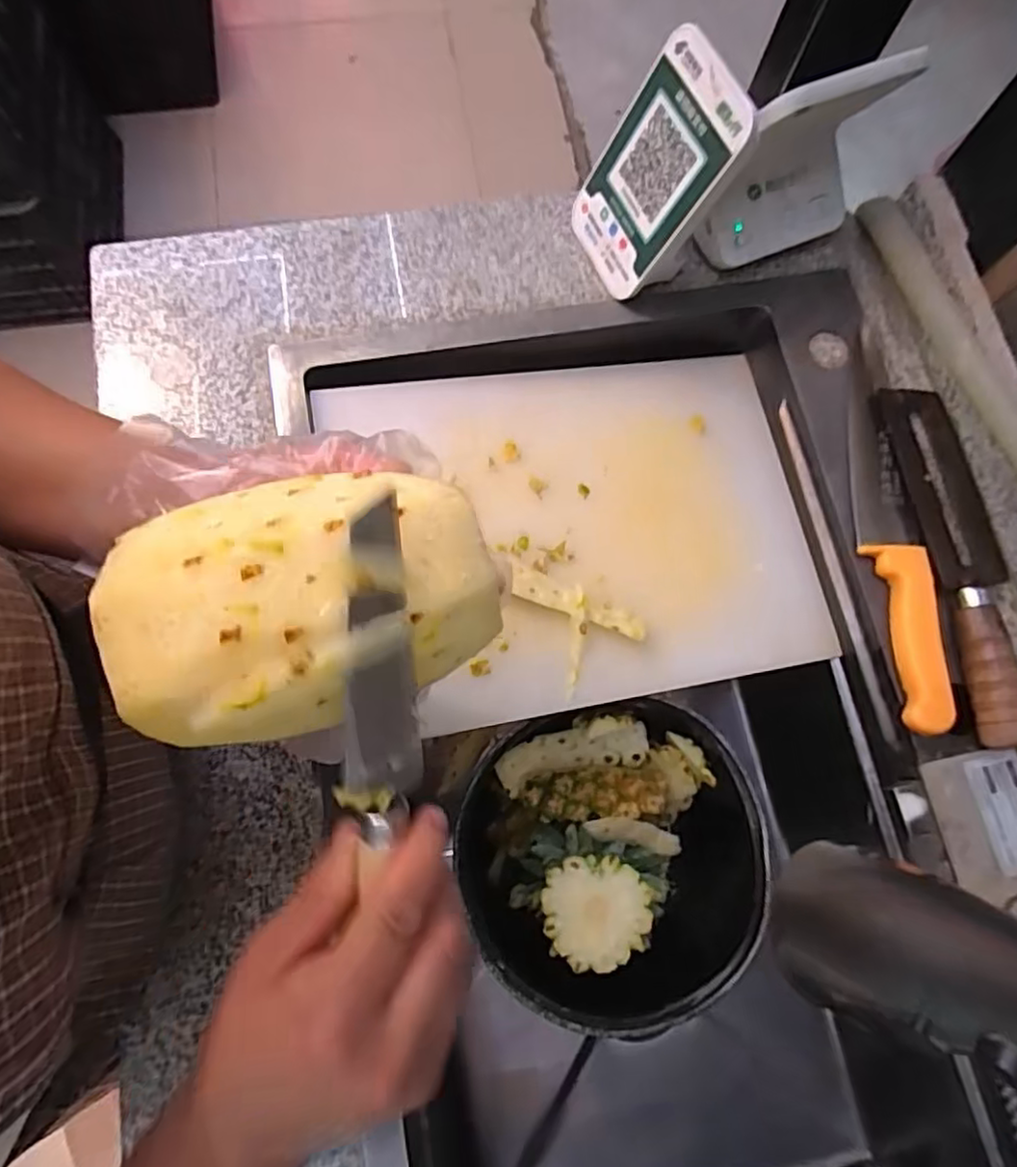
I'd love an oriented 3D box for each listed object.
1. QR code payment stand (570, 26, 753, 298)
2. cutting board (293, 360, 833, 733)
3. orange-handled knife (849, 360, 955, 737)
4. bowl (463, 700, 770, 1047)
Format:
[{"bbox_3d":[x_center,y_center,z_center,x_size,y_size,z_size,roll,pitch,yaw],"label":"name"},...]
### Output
[{"bbox_3d":[0.106,-0.297,0.482,0.079,0.140,0.103,-26,78,-7],"label":"QR code payment stand"},{"bbox_3d":[0.066,-0.048,0.517,0.362,0.021,0.275,-8,75,-13],"label":"cutting board"},{"bbox_3d":[0.278,-0.033,0.478,0.038,0.029,0.271,-4,76,-2],"label":"orange-handled knife"},{"bbox_3d":[0.084,0.229,0.575,0.240,0.167,0.222,1,75,-3],"label":"bowl"}]

